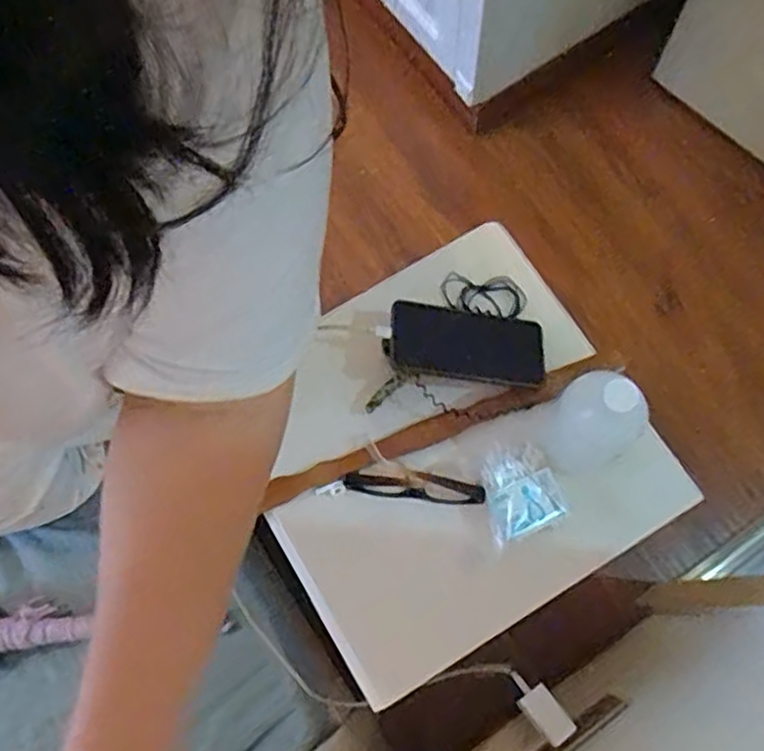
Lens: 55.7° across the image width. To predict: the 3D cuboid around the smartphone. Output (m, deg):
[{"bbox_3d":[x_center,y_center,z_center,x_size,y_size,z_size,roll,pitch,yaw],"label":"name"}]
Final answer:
[{"bbox_3d":[0.087,-0.034,0.737,0.156,0.014,0.082,7,64,-3],"label":"smartphone"}]

